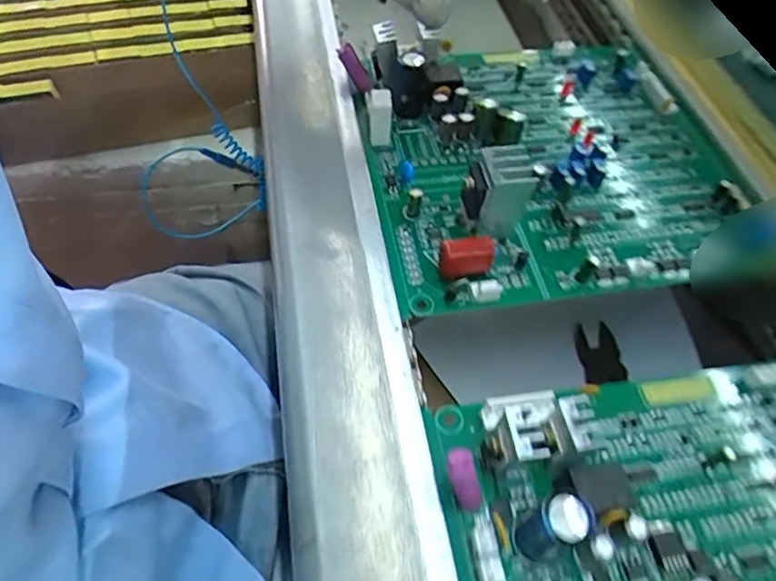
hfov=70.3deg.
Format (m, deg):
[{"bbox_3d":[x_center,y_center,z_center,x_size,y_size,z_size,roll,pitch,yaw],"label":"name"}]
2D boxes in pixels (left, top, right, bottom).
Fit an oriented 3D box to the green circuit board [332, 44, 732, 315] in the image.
[{"bbox_3d":[0.081,-0.081,0.282,0.177,0.035,0.182,-9,56,-10],"label":"green circuit board"}]

